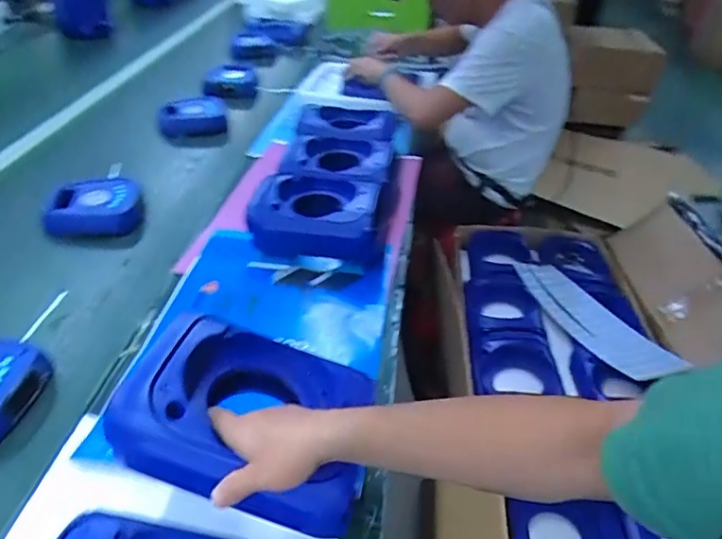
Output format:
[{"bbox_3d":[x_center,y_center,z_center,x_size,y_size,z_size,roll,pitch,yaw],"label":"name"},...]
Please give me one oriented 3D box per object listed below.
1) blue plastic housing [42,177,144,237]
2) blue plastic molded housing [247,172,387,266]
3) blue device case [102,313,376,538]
[{"bbox_3d":[-0.504,-0.117,1.034,0.167,0.074,0.113,-1,38,-6],"label":"blue plastic housing"},{"bbox_3d":[-0.076,-0.088,0.984,0.237,0.111,0.178,4,37,1],"label":"blue plastic molded housing"},{"bbox_3d":[-0.102,0.135,0.516,0.233,0.069,0.172,26,35,-11],"label":"blue device case"}]

